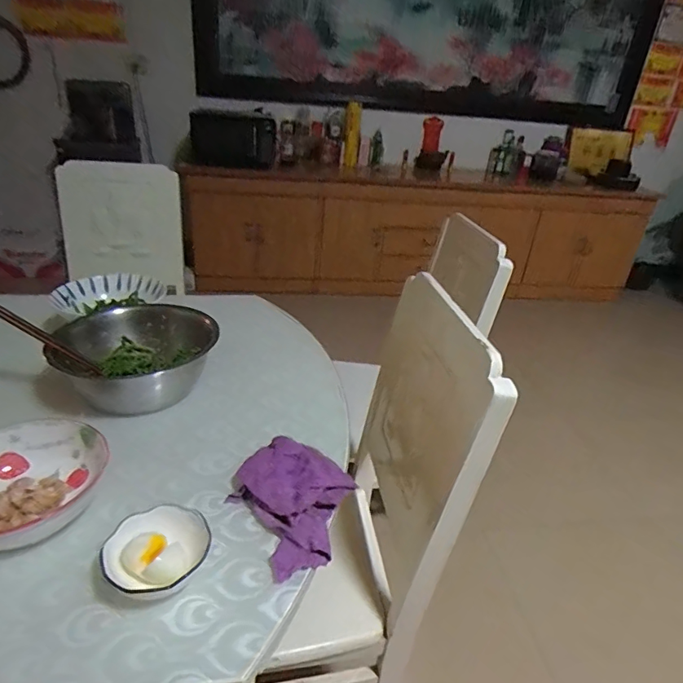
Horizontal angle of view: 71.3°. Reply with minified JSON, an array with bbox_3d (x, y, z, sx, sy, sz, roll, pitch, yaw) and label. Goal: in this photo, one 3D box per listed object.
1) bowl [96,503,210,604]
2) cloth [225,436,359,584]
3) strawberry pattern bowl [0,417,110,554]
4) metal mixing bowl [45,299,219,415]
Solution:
[{"bbox_3d":[-0.187,0.214,0.486,0.101,0.041,0.099,-5,30,-18],"label":"bowl"},{"bbox_3d":[-0.056,0.182,0.586,0.142,0.033,0.183,-15,35,-32],"label":"cloth"},{"bbox_3d":[-0.362,0.165,0.540,0.160,0.056,0.176,22,33,28],"label":"strawberry pattern bowl"},{"bbox_3d":[-0.343,0.019,0.801,0.238,0.093,0.238,4,29,-2],"label":"metal mixing bowl"}]

